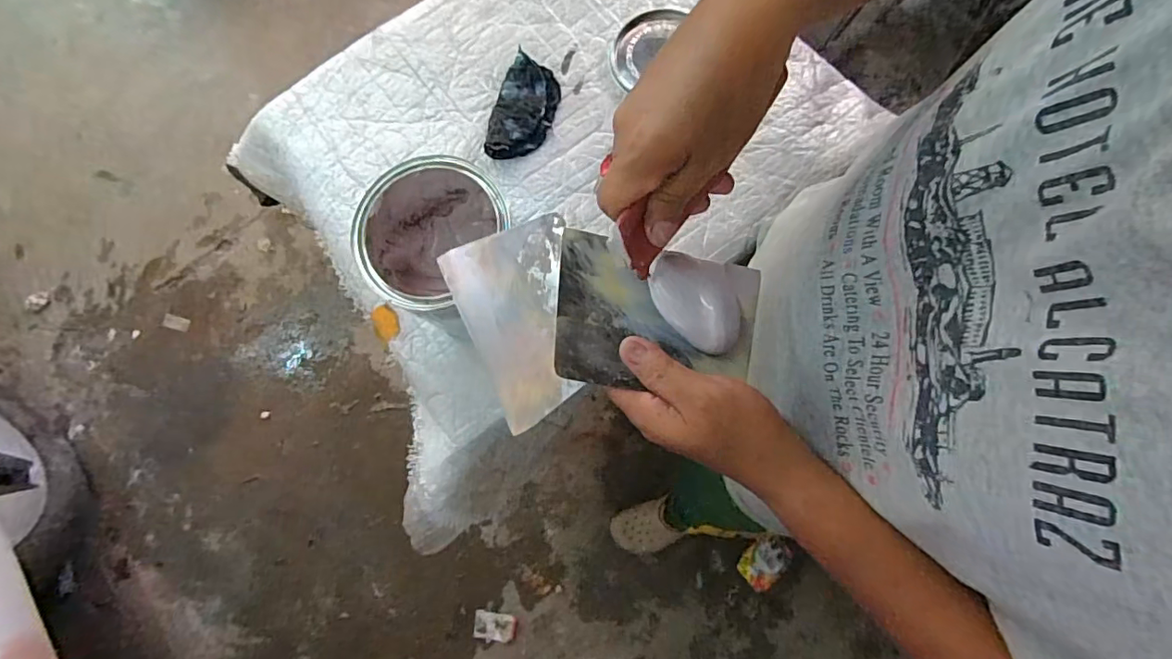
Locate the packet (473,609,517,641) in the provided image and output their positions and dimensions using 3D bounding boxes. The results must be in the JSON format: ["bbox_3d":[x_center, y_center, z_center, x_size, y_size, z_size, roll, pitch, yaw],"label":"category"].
[{"bbox_3d":[-0.227,0.747,1.349,0.107,0.014,0.065,10,80,6],"label":"packet"}]

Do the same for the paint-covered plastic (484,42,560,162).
[{"bbox_3d":[-0.086,-0.317,0.773,0.081,0.026,0.156,11,80,7],"label":"paint-covered plastic"}]

